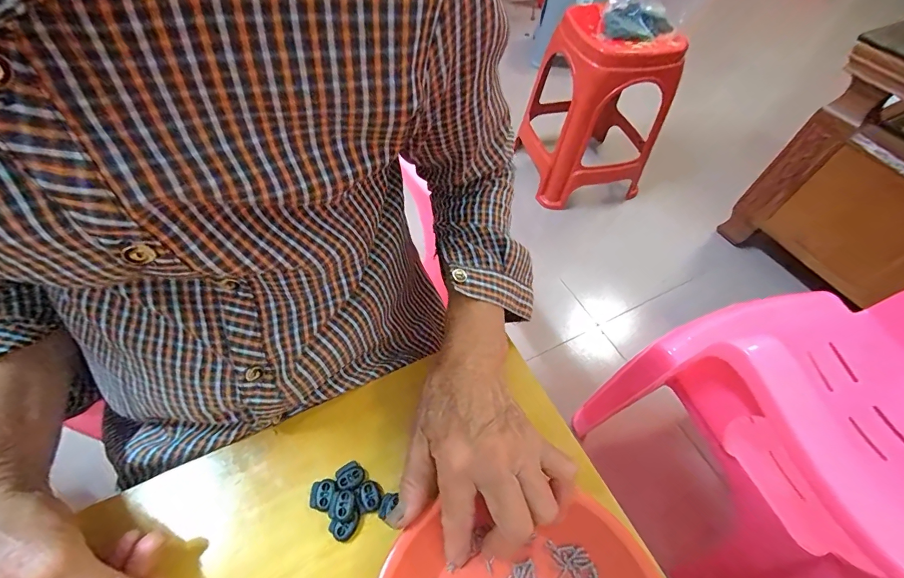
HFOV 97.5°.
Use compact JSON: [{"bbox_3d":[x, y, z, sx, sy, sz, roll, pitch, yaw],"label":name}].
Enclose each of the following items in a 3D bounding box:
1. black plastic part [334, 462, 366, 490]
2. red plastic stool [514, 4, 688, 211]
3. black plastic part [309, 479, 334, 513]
[{"bbox_3d":[-0.080,0.146,0.310,0.020,0.007,0.019,-24,61,-19],"label":"black plastic part"},{"bbox_3d":[0.407,-0.505,1.136,0.310,0.443,0.334,-7,56,-9],"label":"red plastic stool"},{"bbox_3d":[-0.099,0.156,0.301,0.017,0.005,0.021,3,55,-2],"label":"black plastic part"}]

